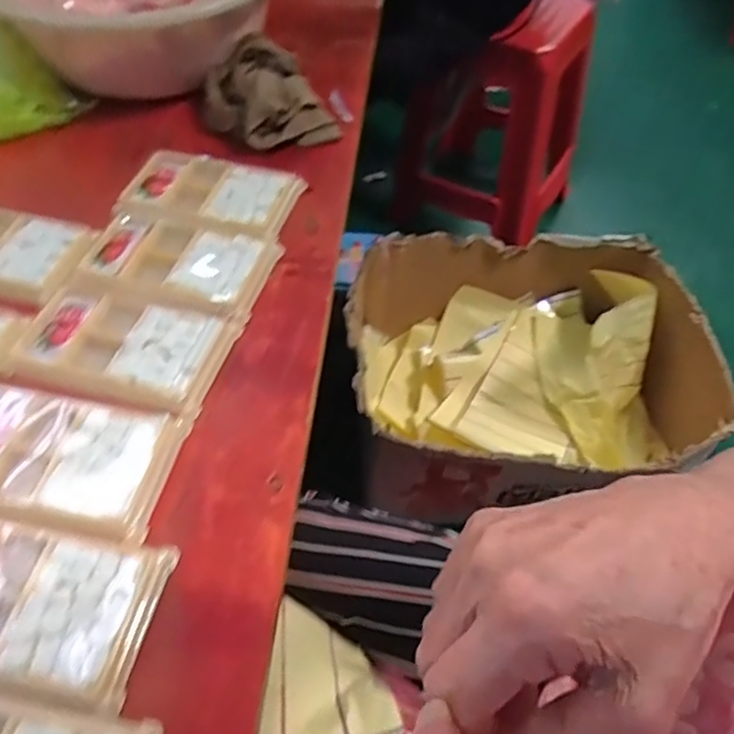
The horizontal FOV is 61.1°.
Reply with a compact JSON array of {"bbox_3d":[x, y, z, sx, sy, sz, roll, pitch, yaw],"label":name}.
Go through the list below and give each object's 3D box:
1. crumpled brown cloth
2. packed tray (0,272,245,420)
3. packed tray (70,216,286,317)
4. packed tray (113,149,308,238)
[{"bbox_3d":[-0.088,-0.239,0.546,0.104,0.055,0.089,-16,56,-15],"label":"crumpled brown cloth"},{"bbox_3d":[-0.161,-0.019,0.412,0.132,0.014,0.083,15,54,7],"label":"packed tray"},{"bbox_3d":[-0.139,-0.077,0.456,0.131,0.010,0.075,12,54,5],"label":"packed tray"},{"bbox_3d":[-0.126,-0.142,0.500,0.138,0.011,0.081,12,54,5],"label":"packed tray"}]

